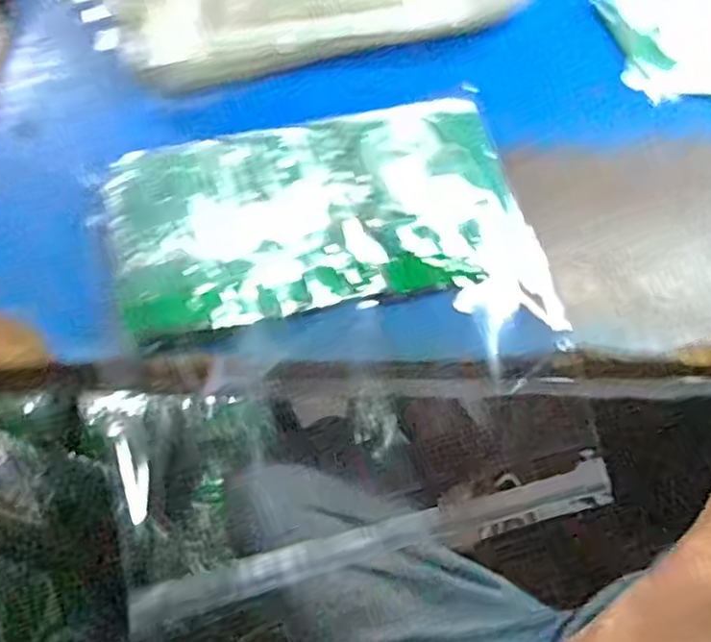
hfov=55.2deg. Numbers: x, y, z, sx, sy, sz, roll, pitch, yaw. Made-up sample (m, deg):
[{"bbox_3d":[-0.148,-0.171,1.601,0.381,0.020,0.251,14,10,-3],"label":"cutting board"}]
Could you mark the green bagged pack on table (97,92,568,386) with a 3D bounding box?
[{"bbox_3d":[-0.023,-0.061,0.476,0.294,0.037,0.178,-9,68,-2],"label":"green bagged pack on table"}]

